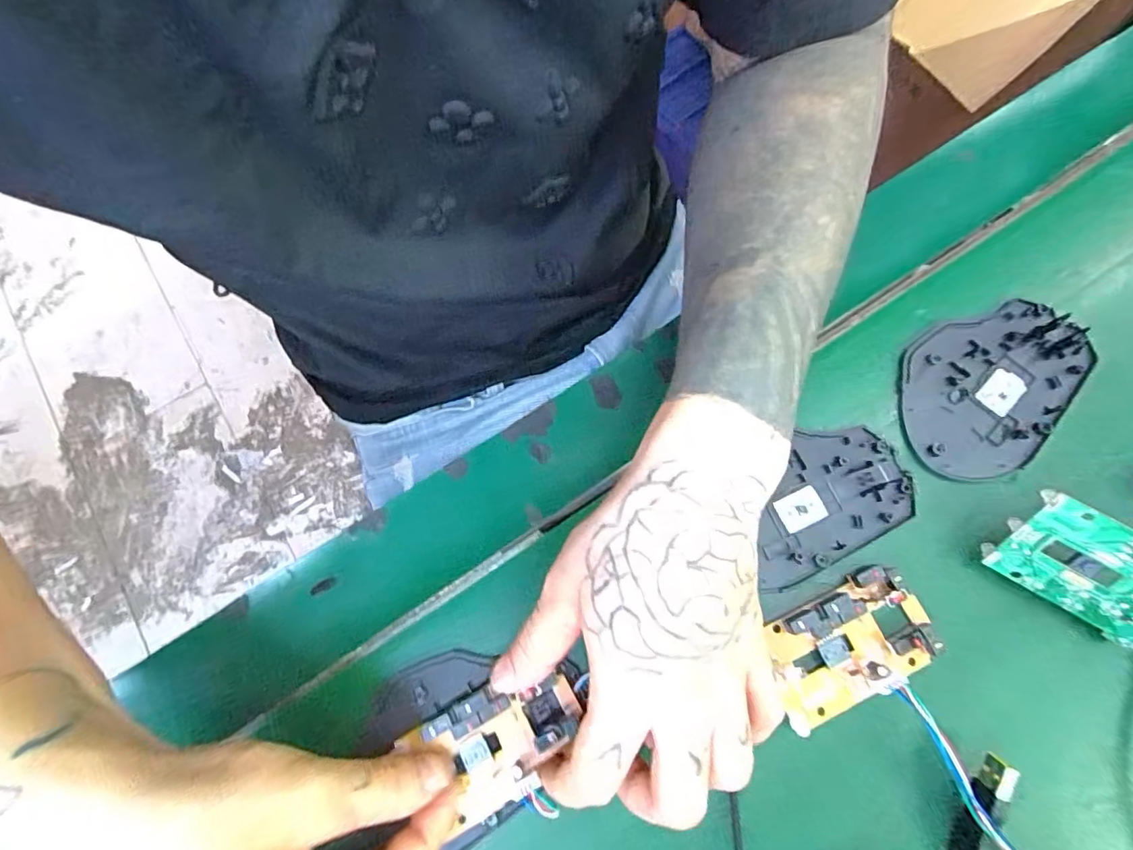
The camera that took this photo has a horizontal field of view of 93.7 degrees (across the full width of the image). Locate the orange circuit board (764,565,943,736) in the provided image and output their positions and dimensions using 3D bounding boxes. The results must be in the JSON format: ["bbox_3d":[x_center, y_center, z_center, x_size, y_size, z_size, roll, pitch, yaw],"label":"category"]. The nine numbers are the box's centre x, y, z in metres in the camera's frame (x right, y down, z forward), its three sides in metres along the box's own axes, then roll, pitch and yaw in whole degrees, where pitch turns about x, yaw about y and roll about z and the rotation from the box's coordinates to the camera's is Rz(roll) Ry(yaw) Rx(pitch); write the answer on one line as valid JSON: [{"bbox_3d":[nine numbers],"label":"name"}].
[{"bbox_3d":[0.127,0.097,0.237,0.076,0.014,0.046,-23,74,-5],"label":"orange circuit board"}]

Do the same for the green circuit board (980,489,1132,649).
[{"bbox_3d":[0.233,0.065,0.229,0.080,0.046,0.009,29,34,9],"label":"green circuit board"}]

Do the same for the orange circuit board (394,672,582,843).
[{"bbox_3d":[-0.029,0.135,0.225,0.072,0.015,0.045,-30,75,-7],"label":"orange circuit board"}]

